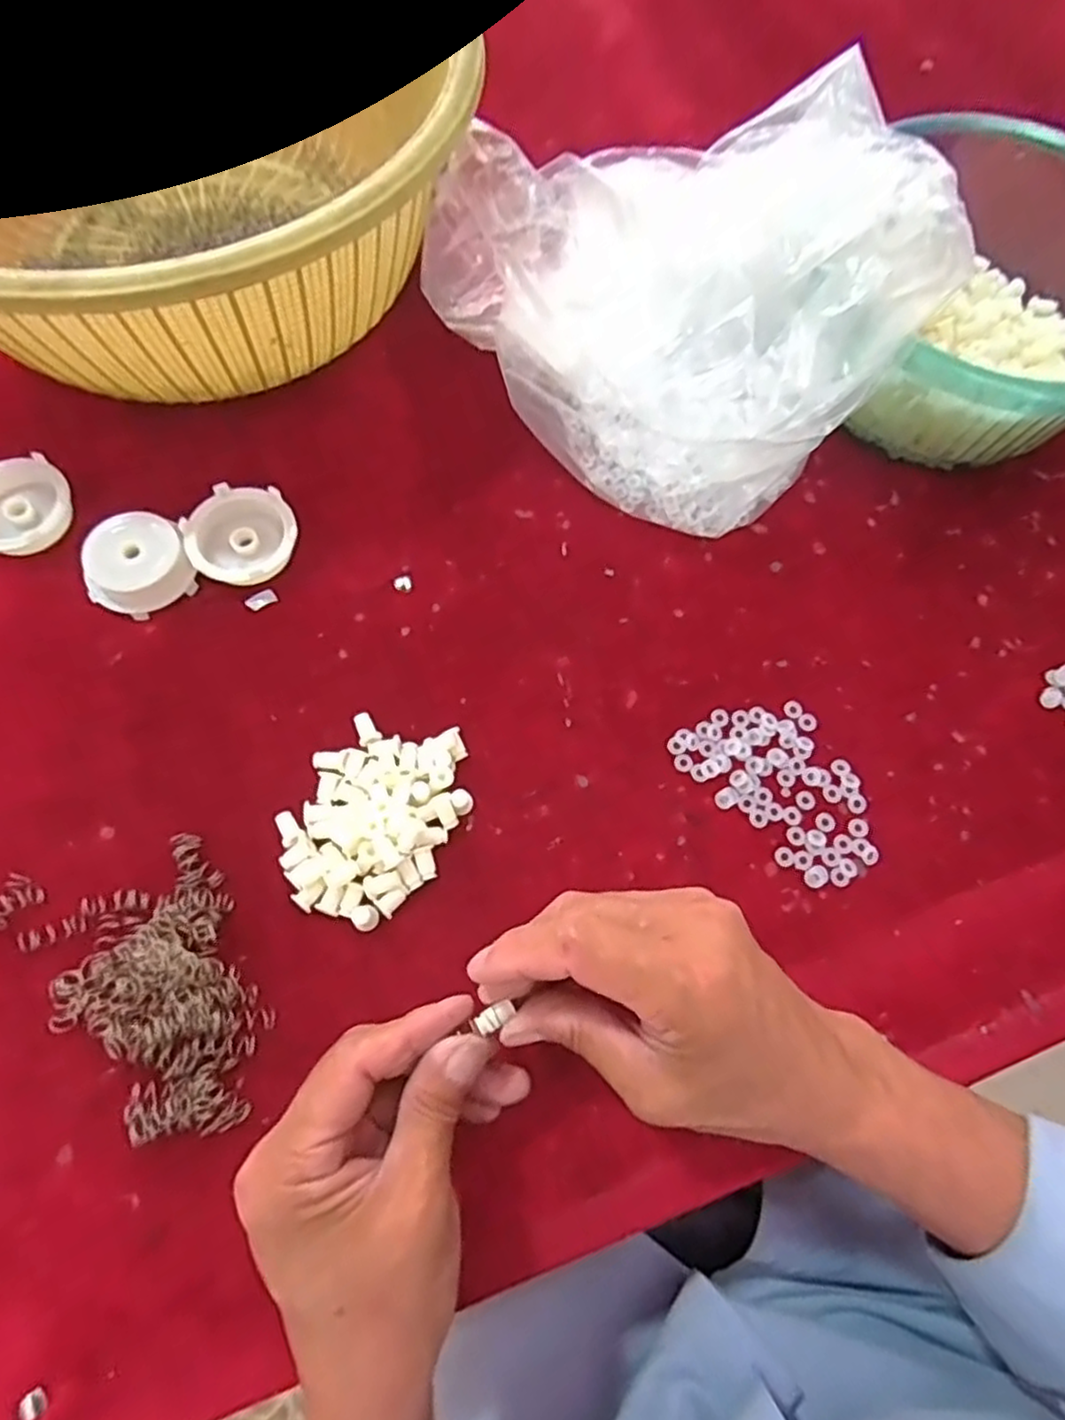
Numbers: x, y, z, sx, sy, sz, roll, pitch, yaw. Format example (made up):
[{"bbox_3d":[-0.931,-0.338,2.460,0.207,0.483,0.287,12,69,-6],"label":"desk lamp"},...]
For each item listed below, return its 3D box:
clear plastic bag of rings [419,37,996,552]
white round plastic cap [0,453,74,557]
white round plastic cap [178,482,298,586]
[{"bbox_3d":[0.076,-0.239,0.387,0.255,0.154,0.177,37,72,11],"label":"clear plastic bag of rings"},{"bbox_3d":[-0.287,-0.112,0.392,0.058,0.017,0.058,1,70,-2],"label":"white round plastic cap"},{"bbox_3d":[-0.160,-0.096,0.392,0.057,0.016,0.057,1,70,-2],"label":"white round plastic cap"}]

